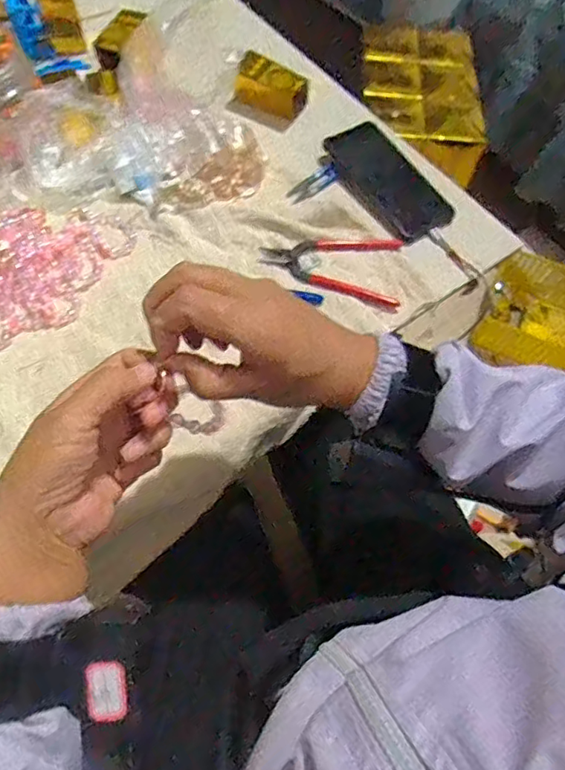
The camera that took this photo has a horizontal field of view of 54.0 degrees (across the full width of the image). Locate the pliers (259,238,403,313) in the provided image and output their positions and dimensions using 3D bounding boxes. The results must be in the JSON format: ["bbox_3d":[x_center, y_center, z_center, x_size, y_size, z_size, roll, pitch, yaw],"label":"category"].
[{"bbox_3d":[0.050,-0.125,0.573,0.143,0.012,0.095,7,63,1],"label":"pliers"}]

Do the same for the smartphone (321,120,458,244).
[{"bbox_3d":[0.117,-0.232,0.629,0.086,0.018,0.161,-31,77,-23],"label":"smartphone"}]

